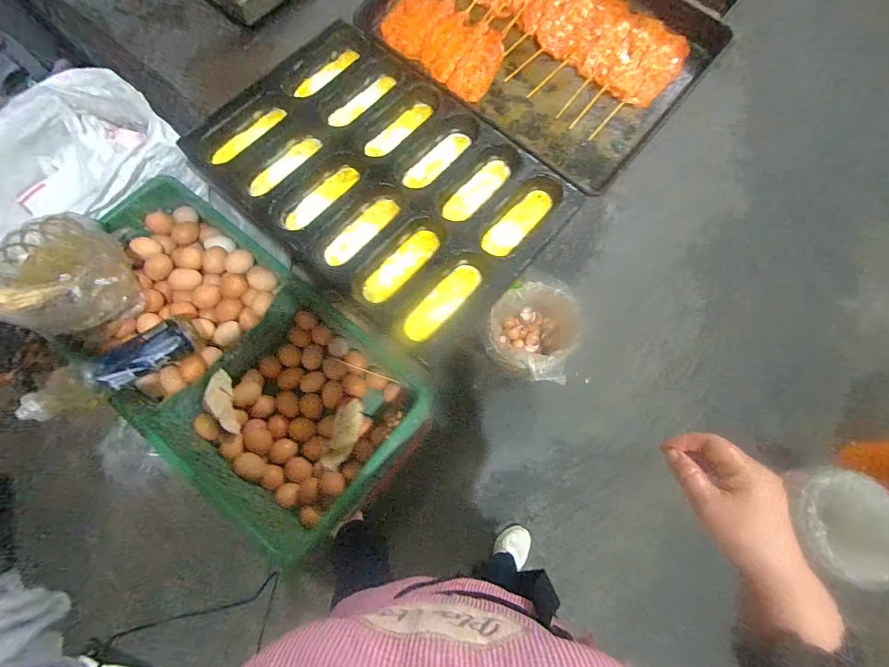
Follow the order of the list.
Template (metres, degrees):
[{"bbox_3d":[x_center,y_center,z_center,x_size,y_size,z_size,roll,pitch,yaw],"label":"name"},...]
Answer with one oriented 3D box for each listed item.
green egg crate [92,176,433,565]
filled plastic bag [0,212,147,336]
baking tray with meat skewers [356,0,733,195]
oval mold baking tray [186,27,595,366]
[{"bbox_3d":[-0.379,0.050,0.681,0.644,0.167,0.381,37,76,8],"label":"green egg crate"},{"bbox_3d":[-0.597,-0.095,0.606,0.193,0.098,0.160,43,77,9],"label":"filled plastic bag"},{"bbox_3d":[0.169,-0.599,0.758,0.627,0.037,0.438,40,88,9],"label":"baking tray with meat skewers"},{"bbox_3d":[-0.114,-0.277,0.686,0.612,0.048,0.429,42,77,9],"label":"oval mold baking tray"}]

